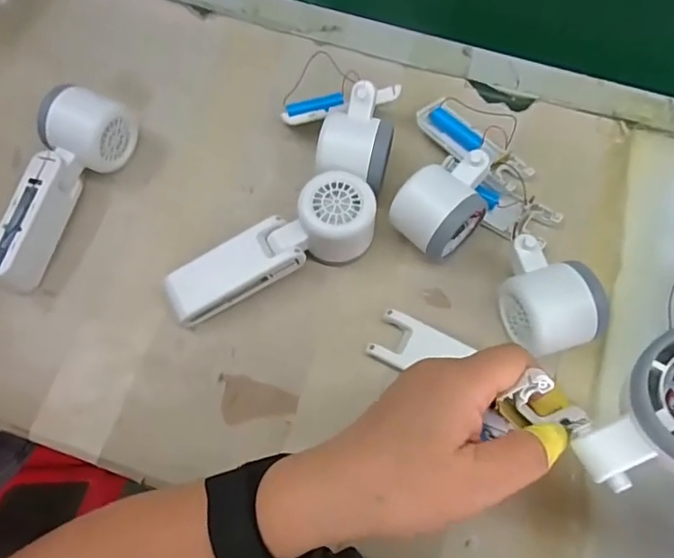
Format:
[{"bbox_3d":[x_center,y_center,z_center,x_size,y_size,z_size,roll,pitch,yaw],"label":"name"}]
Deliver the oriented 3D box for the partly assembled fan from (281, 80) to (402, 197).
[{"bbox_3d":[0.001,-0.121,0.419,0.089,0.066,0.095,0,69,-1],"label":"partly assembled fan"}]

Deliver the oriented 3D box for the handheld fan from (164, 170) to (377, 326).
[{"bbox_3d":[-0.049,-0.023,0.391,0.165,0.044,0.058,-26,73,-10],"label":"handheld fan"}]

